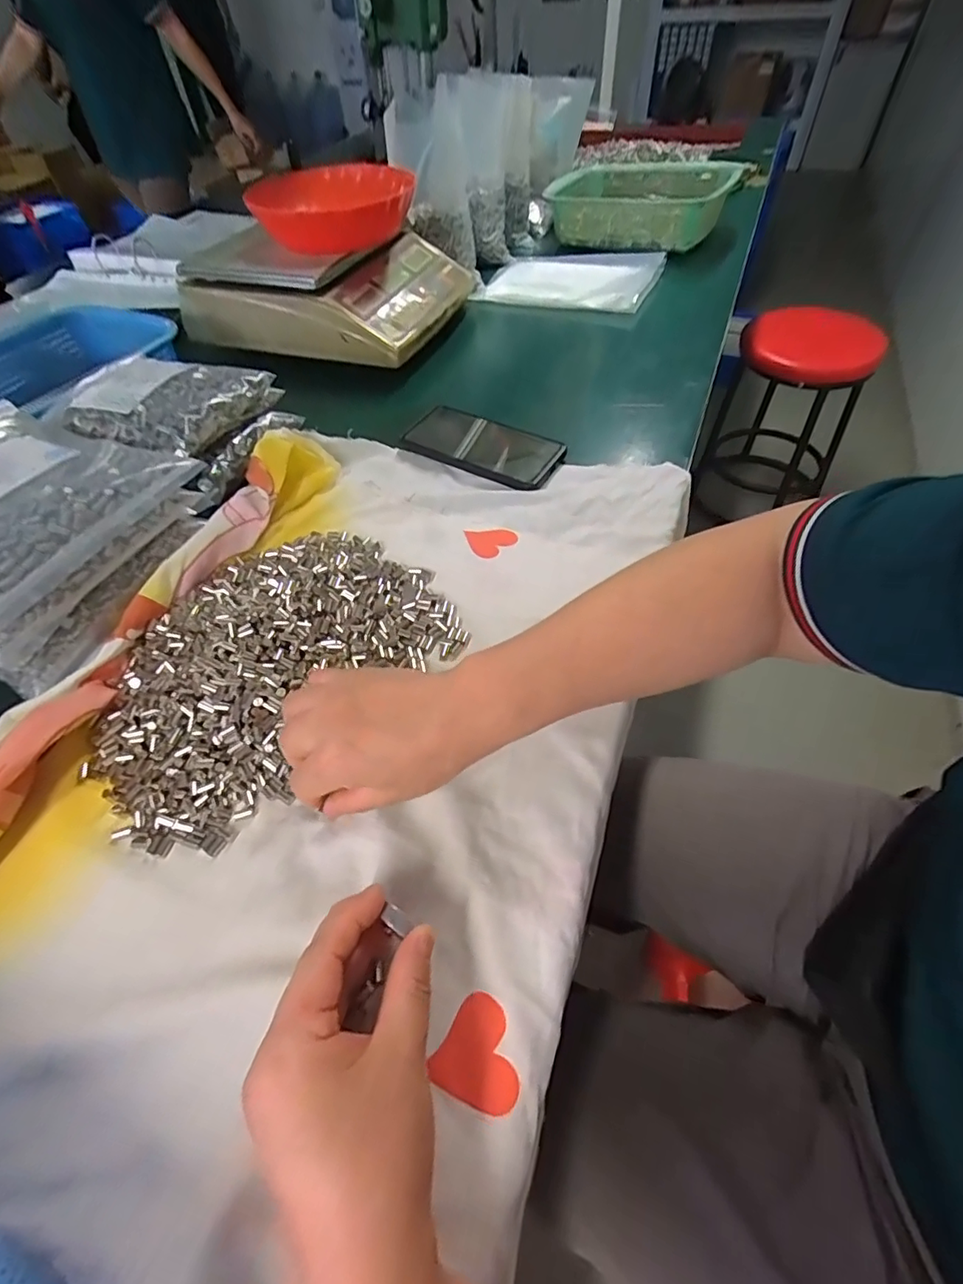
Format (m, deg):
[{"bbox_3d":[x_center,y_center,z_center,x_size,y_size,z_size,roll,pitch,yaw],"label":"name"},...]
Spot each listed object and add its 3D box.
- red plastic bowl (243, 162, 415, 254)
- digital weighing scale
[{"bbox_3d":[-0.188,-0.564,0.700,0.194,0.055,0.194,-5,52,-2],"label":"red plastic bowl"},{"bbox_3d":[-0.199,-0.504,0.751,0.319,0.111,0.319,16,54,14],"label":"digital weighing scale"}]

